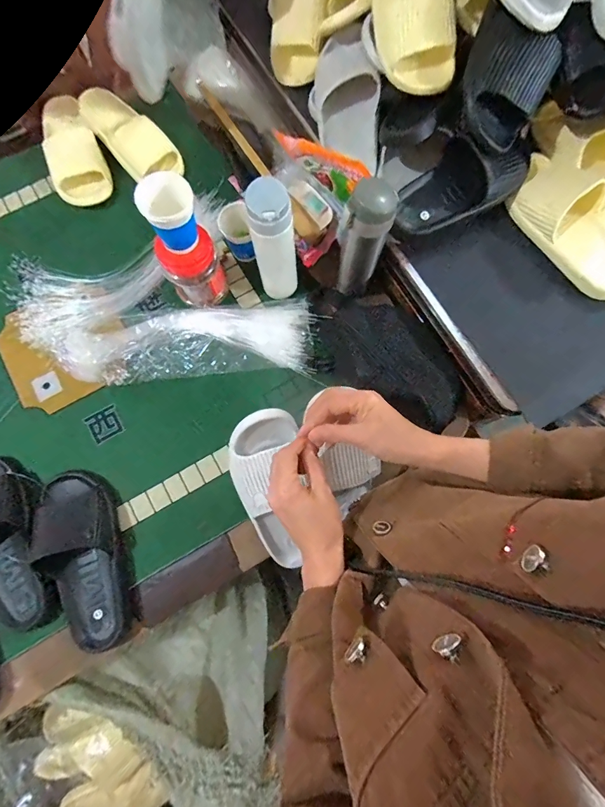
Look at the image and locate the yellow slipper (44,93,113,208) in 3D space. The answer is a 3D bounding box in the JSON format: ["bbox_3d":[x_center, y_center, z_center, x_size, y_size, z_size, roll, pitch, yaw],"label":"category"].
[{"bbox_3d":[-0.468,-0.523,0.753,0.117,0.066,0.267,-20,79,-3],"label":"yellow slipper"}]

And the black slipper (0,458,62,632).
[{"bbox_3d":[-0.471,0.216,0.581,0.119,0.070,0.274,-15,78,-2],"label":"black slipper"}]

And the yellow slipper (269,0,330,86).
[{"bbox_3d":[-0.002,-0.699,0.631,0.111,0.075,0.260,15,99,4],"label":"yellow slipper"}]

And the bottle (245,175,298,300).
[{"bbox_3d":[-0.041,-0.247,0.592,0.072,0.213,0.058,-5,78,0],"label":"bottle"}]

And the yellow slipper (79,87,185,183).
[{"bbox_3d":[-0.346,-0.539,0.760,0.106,0.067,0.240,-44,81,-7],"label":"yellow slipper"}]

